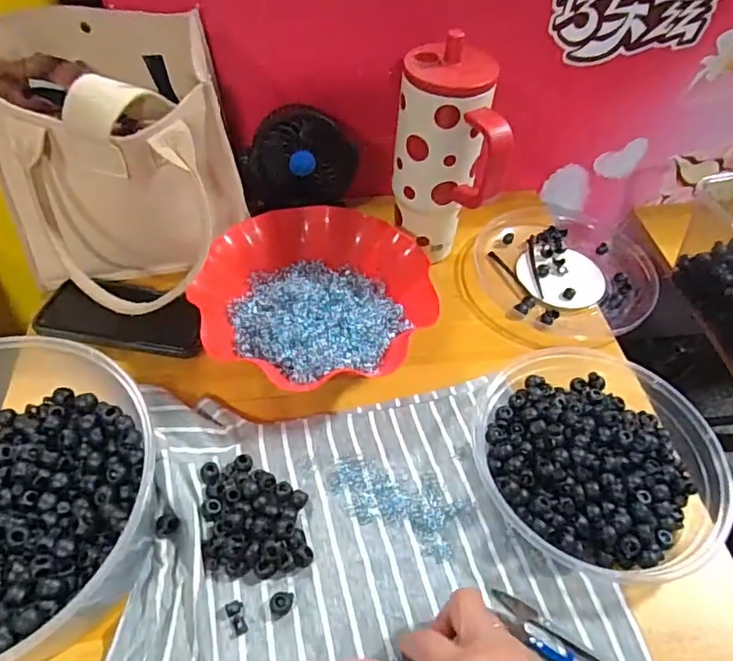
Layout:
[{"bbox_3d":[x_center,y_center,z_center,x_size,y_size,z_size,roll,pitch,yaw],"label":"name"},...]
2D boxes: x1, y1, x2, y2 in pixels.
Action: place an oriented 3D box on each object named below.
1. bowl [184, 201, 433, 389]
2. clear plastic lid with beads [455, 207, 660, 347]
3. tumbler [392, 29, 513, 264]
[{"bbox_3d":[-0.049,-0.030,0.552,0.214,0.058,0.212,2,50,-2],"label":"bowl"},{"bbox_3d":[0.219,-0.066,0.641,0.225,0.031,0.193,-27,57,-23],"label":"clear plastic lid with beads"},{"bbox_3d":[0.074,-0.159,0.548,0.085,0.197,0.108,-6,51,-9],"label":"tumbler"}]

